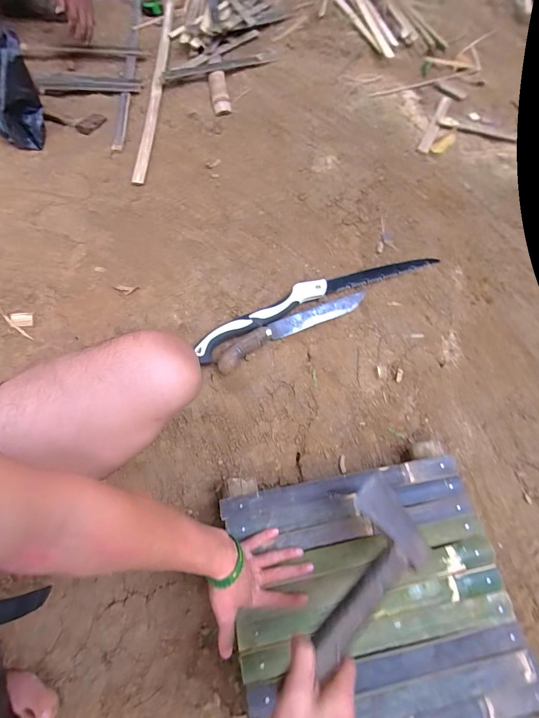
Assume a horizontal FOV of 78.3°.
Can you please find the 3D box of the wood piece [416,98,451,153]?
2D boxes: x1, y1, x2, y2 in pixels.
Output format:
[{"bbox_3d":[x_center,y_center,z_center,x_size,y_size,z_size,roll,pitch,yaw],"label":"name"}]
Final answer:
[{"bbox_3d":[0.480,-0.681,0.954,0.029,0.005,0.268,27,71,7],"label":"wood piece"}]

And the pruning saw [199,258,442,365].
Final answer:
[{"bbox_3d":[0.105,-0.137,0.715,0.566,0.033,0.073,-25,67,-12],"label":"pruning saw"}]

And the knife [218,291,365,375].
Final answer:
[{"bbox_3d":[0.048,-0.069,0.690,0.350,0.036,0.050,-29,76,-11],"label":"knife"}]

